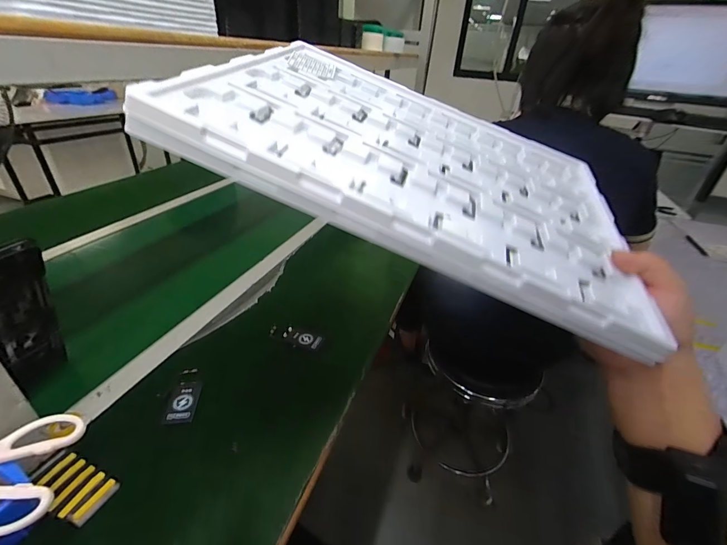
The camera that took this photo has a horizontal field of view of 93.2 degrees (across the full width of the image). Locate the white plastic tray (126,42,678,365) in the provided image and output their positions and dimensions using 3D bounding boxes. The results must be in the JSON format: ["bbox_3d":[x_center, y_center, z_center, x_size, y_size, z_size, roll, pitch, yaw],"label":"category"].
[{"bbox_3d":[0.058,-0.110,0.315,0.370,0.021,0.281,23,44,-3],"label":"white plastic tray"}]

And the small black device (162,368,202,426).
[{"bbox_3d":[-0.246,0.169,0.477,0.037,0.004,0.093,-2,33,-10],"label":"small black device"}]

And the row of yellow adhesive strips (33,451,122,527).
[{"bbox_3d":[-0.321,0.234,0.379,0.091,0.009,0.046,16,35,18],"label":"row of yellow adhesive strips"}]

